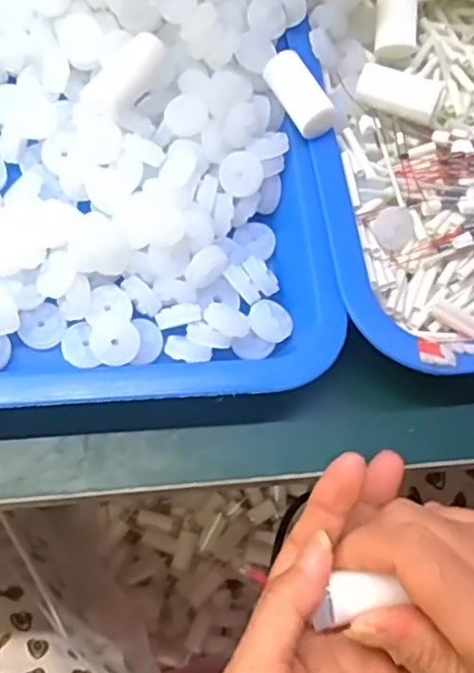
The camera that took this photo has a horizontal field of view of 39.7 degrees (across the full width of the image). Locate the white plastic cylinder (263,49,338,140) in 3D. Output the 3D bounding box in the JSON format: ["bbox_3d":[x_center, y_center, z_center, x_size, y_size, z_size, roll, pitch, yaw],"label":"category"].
[{"bbox_3d":[0.030,-0.115,0.321,0.018,0.021,0.046,-24,74,-16],"label":"white plastic cylinder"}]

